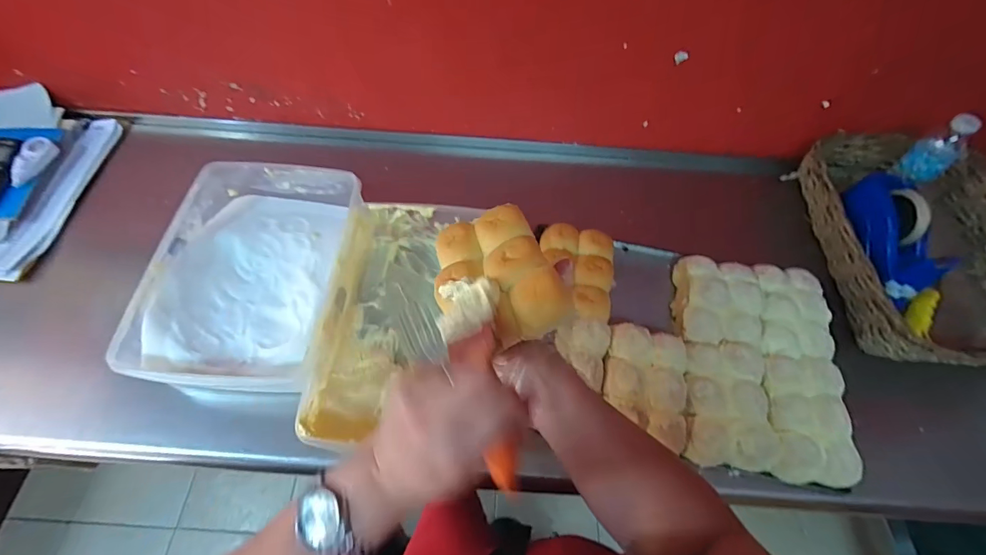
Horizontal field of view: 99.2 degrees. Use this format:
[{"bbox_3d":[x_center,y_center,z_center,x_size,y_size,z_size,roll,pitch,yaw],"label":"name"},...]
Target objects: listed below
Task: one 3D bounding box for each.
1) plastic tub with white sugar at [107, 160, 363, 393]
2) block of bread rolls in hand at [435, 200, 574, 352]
[{"bbox_3d":[-0.338,-0.010,0.614,0.256,0.077,0.341,5,62,1],"label":"plastic tub with white sugar"},{"bbox_3d":[-0.002,-0.006,0.405,0.106,0.047,0.145,-19,64,-10],"label":"block of bread rolls in hand"}]

